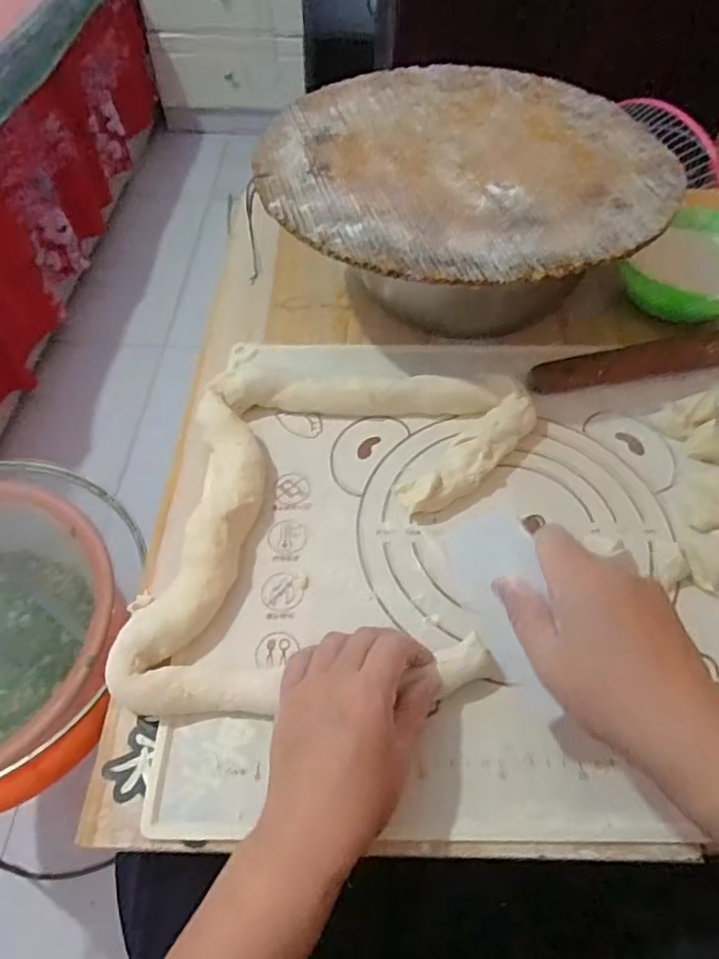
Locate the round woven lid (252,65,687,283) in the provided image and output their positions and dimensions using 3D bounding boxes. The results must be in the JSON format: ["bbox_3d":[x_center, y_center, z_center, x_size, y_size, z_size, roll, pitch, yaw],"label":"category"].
[{"bbox_3d":[0.092,-0.286,0.533,0.346,0.016,0.347,1,55,-1],"label":"round woven lid"}]

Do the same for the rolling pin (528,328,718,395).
[{"bbox_3d":[0.293,-0.117,0.548,0.291,0.026,0.029,-12,57,-9],"label":"rolling pin"}]

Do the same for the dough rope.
[{"bbox_3d":[-0.009,0.023,0.453,0.294,0.033,0.284,-1,55,-2],"label":"dough rope"}]

